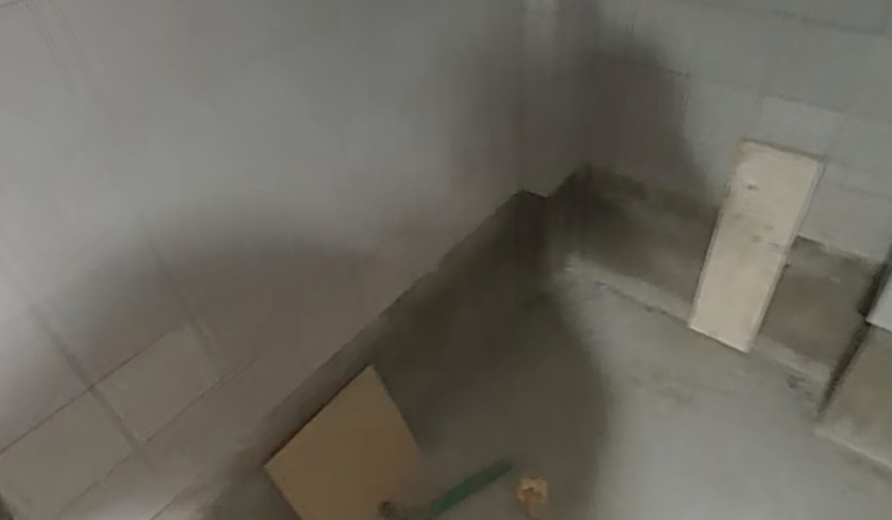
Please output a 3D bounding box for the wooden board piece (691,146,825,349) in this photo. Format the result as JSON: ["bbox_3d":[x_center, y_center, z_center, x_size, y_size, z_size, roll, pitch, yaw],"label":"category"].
[{"bbox_3d":[0.697,-0.010,1.443,0.166,0.556,0.014,27,47,29],"label":"wooden board piece"}]

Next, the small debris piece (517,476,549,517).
[{"bbox_3d":[0.182,0.496,1.302,0.062,0.078,0.054,3,43,9],"label":"small debris piece"}]

